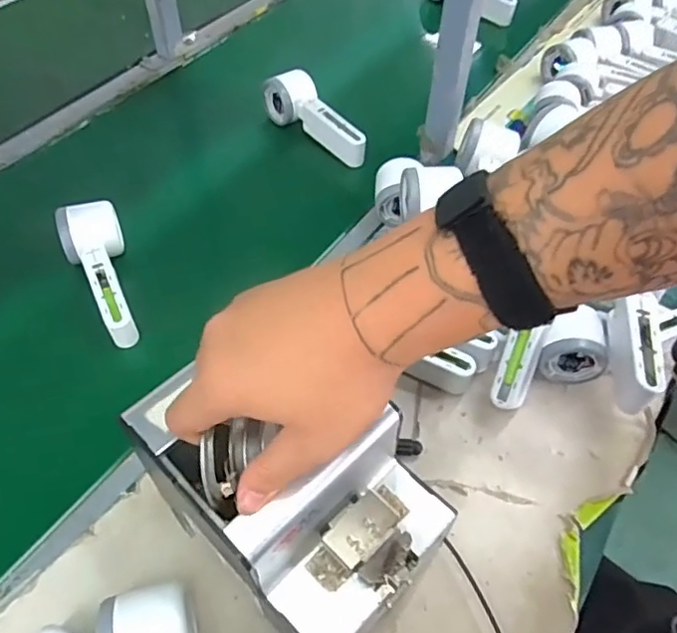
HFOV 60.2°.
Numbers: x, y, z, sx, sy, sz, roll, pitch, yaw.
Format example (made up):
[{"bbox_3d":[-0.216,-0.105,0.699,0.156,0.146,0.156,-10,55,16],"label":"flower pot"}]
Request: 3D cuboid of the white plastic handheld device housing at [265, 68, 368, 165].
[{"bbox_3d":[-0.033,-0.253,0.746,0.064,0.044,0.180,-28,58,-18],"label":"white plastic handheld device housing"}]

